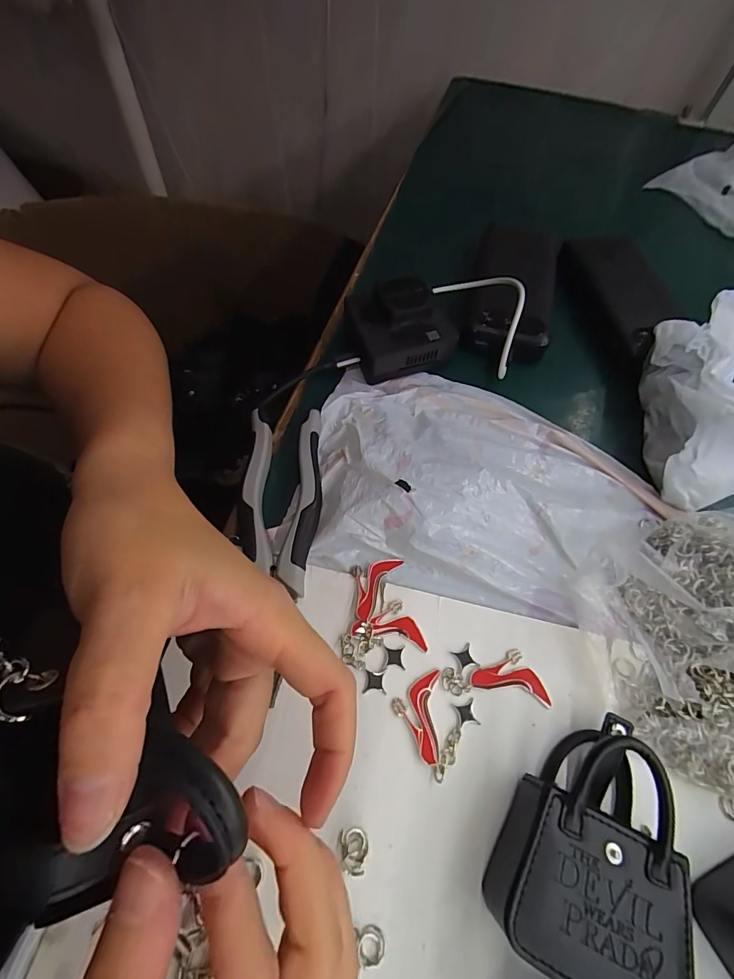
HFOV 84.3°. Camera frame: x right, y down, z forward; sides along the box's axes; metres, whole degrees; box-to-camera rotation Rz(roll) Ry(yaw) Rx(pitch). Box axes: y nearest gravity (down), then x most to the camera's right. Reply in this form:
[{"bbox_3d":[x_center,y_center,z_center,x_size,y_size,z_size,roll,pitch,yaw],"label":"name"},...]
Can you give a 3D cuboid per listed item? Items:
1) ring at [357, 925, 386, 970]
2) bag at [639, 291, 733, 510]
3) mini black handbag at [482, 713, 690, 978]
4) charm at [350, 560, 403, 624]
[{"bbox_3d":[0.003,0.213,0.189,0.012,0.004,0.014,0,63,-1],"label":"ring"},{"bbox_3d":[0.244,-0.064,0.285,0.067,0.064,0.146,10,63,4],"label":"bag"},{"bbox_3d":[0.105,0.168,0.194,0.076,0.037,0.108,18,64,8],"label":"mini black handbag"},{"bbox_3d":[0.000,0.059,0.262,0.026,0.008,0.046,29,66,12],"label":"charm"}]

